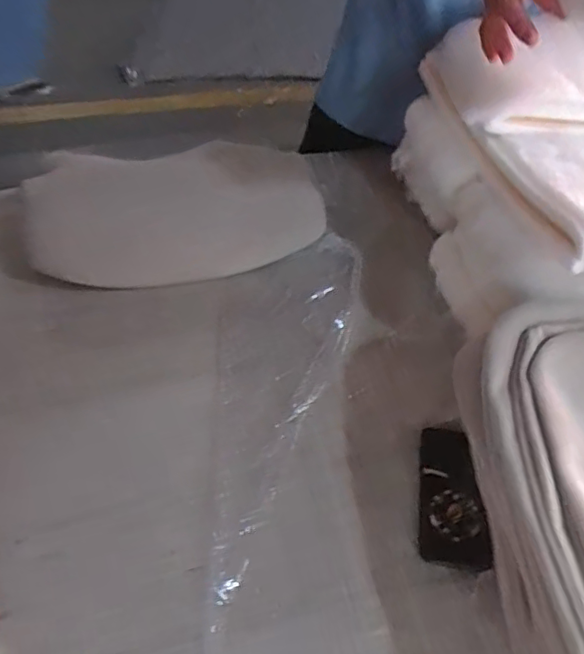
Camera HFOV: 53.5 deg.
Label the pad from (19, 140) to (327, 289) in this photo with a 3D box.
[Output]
[{"bbox_3d":[-0.181,-0.178,0.888,0.437,0.044,0.234,-6,76,-7],"label":"pad"}]

